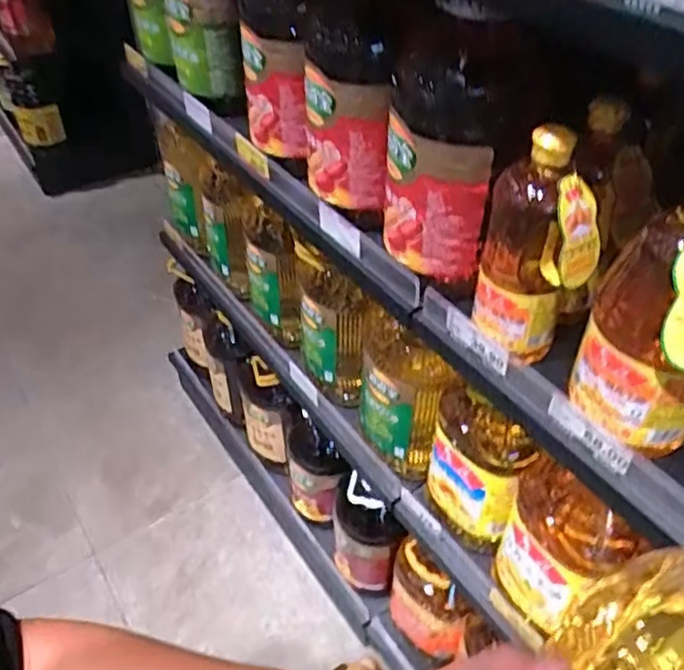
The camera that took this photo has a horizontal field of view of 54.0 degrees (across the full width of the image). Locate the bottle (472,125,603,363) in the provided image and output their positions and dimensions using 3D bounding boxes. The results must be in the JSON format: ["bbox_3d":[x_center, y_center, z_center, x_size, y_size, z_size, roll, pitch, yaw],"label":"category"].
[{"bbox_3d":[0.190,-0.079,0.652,0.102,0.222,0.084,8,44,10],"label":"bottle"}]

